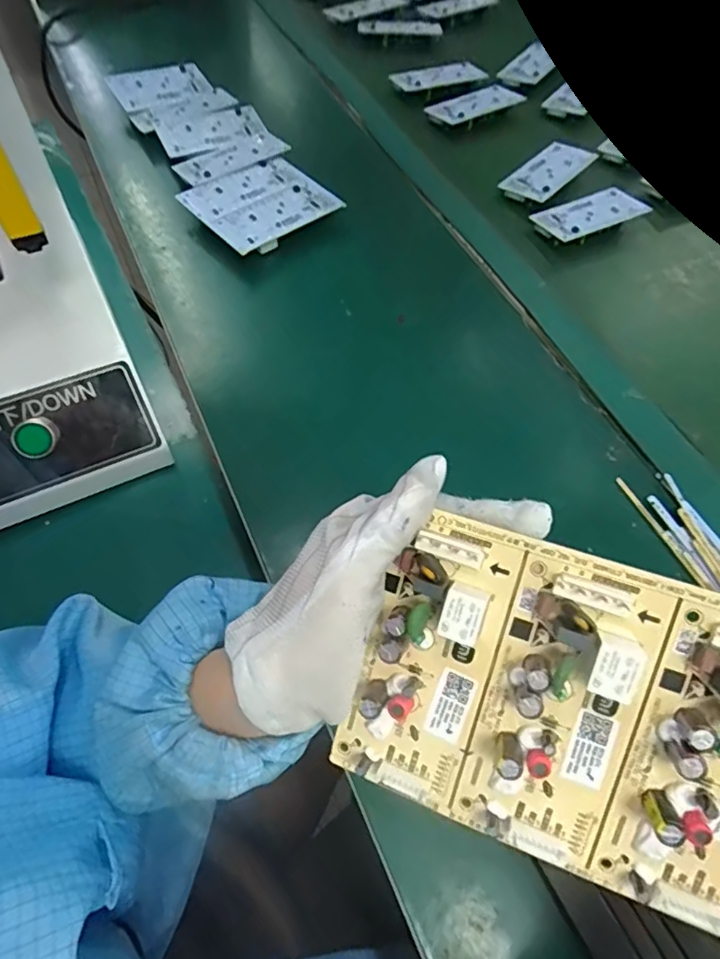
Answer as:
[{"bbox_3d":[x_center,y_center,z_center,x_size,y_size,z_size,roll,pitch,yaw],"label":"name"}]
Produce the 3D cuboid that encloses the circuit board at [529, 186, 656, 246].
[{"bbox_3d":[0.237,-0.270,0.566,0.110,0.017,0.050,-22,64,-15],"label":"circuit board"}]

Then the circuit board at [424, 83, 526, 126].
[{"bbox_3d":[0.144,-0.462,0.678,0.119,0.014,0.048,-28,66,-18],"label":"circuit board"}]

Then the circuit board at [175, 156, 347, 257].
[{"bbox_3d":[-0.096,-0.278,0.550,0.126,0.009,0.106,-37,75,-25],"label":"circuit board"}]

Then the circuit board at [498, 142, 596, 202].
[{"bbox_3d":[0.208,-0.337,0.604,0.054,0.016,0.109,40,65,18],"label":"circuit board"}]

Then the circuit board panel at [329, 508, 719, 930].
[{"bbox_3d":[0.104,0.097,0.203,0.210,0.017,0.119,16,97,15],"label":"circuit board panel"}]

